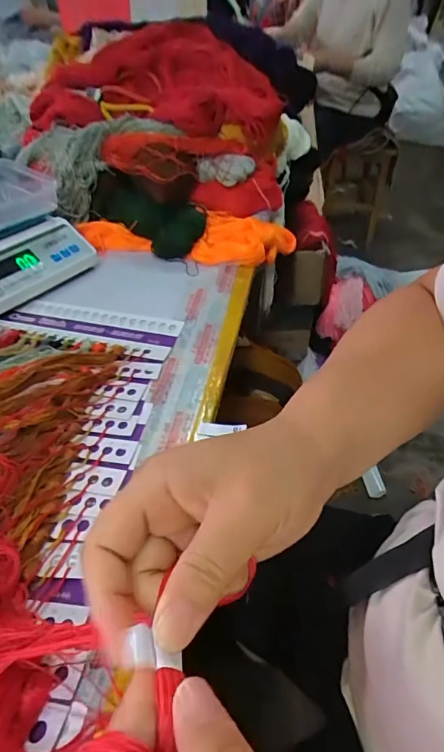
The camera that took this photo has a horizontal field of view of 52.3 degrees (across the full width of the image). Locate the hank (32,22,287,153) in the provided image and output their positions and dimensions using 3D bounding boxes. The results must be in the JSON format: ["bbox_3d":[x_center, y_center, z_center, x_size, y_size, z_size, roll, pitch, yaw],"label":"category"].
[{"bbox_3d":[-0.111,-0.484,0.754,0.413,0.135,0.196,18,45,17],"label":"hank"}]

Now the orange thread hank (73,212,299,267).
[{"bbox_3d":[-0.056,-0.218,0.723,0.350,0.050,0.094,2,42,1],"label":"orange thread hank"}]

